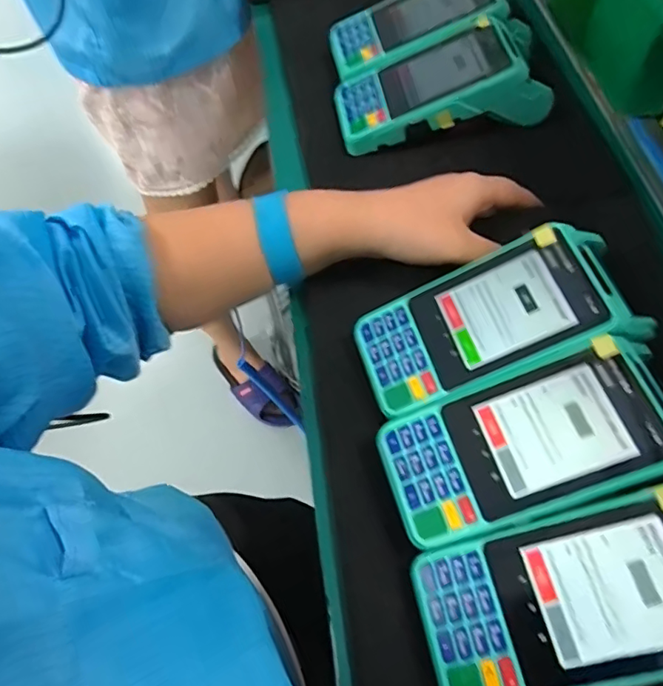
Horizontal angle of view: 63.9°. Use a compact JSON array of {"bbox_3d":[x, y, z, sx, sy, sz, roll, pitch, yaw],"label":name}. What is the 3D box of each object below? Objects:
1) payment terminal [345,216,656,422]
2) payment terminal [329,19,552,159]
[{"bbox_3d":[0.096,-0.011,0.328,0.155,0.028,0.075,-23,61,13],"label":"payment terminal"},{"bbox_3d":[0.091,-0.220,0.446,0.170,0.054,0.086,-11,62,-3],"label":"payment terminal"}]

